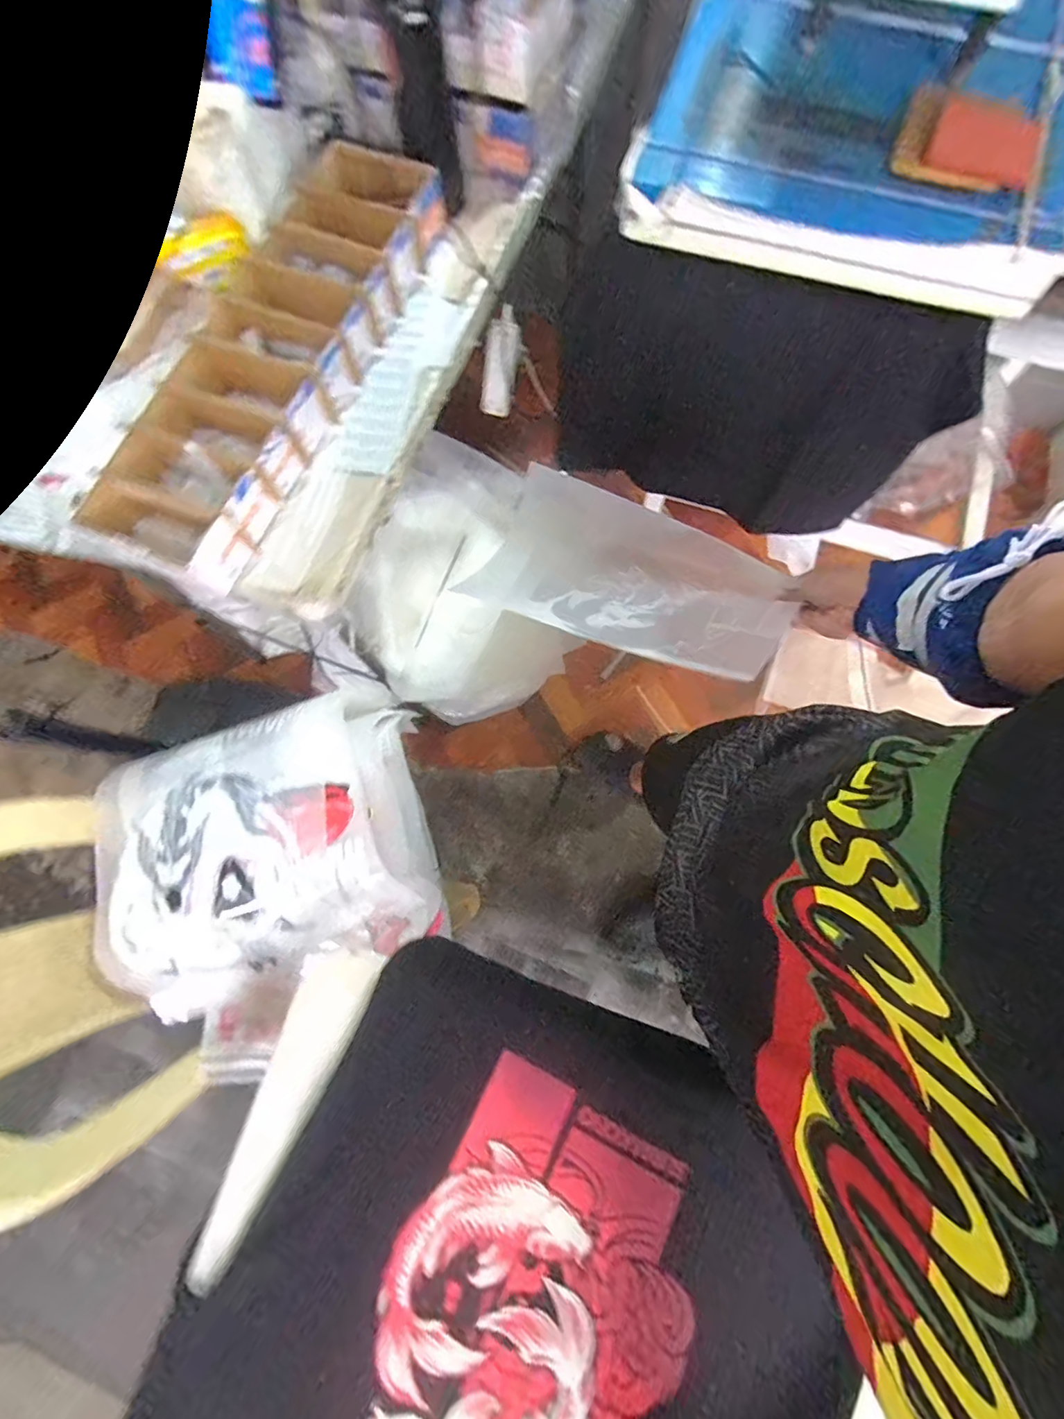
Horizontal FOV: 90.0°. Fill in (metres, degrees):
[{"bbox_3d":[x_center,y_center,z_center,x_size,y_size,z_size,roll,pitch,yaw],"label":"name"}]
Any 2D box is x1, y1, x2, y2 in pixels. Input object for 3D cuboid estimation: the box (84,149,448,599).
[{"bbox_3d":[-0.310,-0.442,0.665,0.175,0.076,0.615,22,77,7],"label":"box"}]

